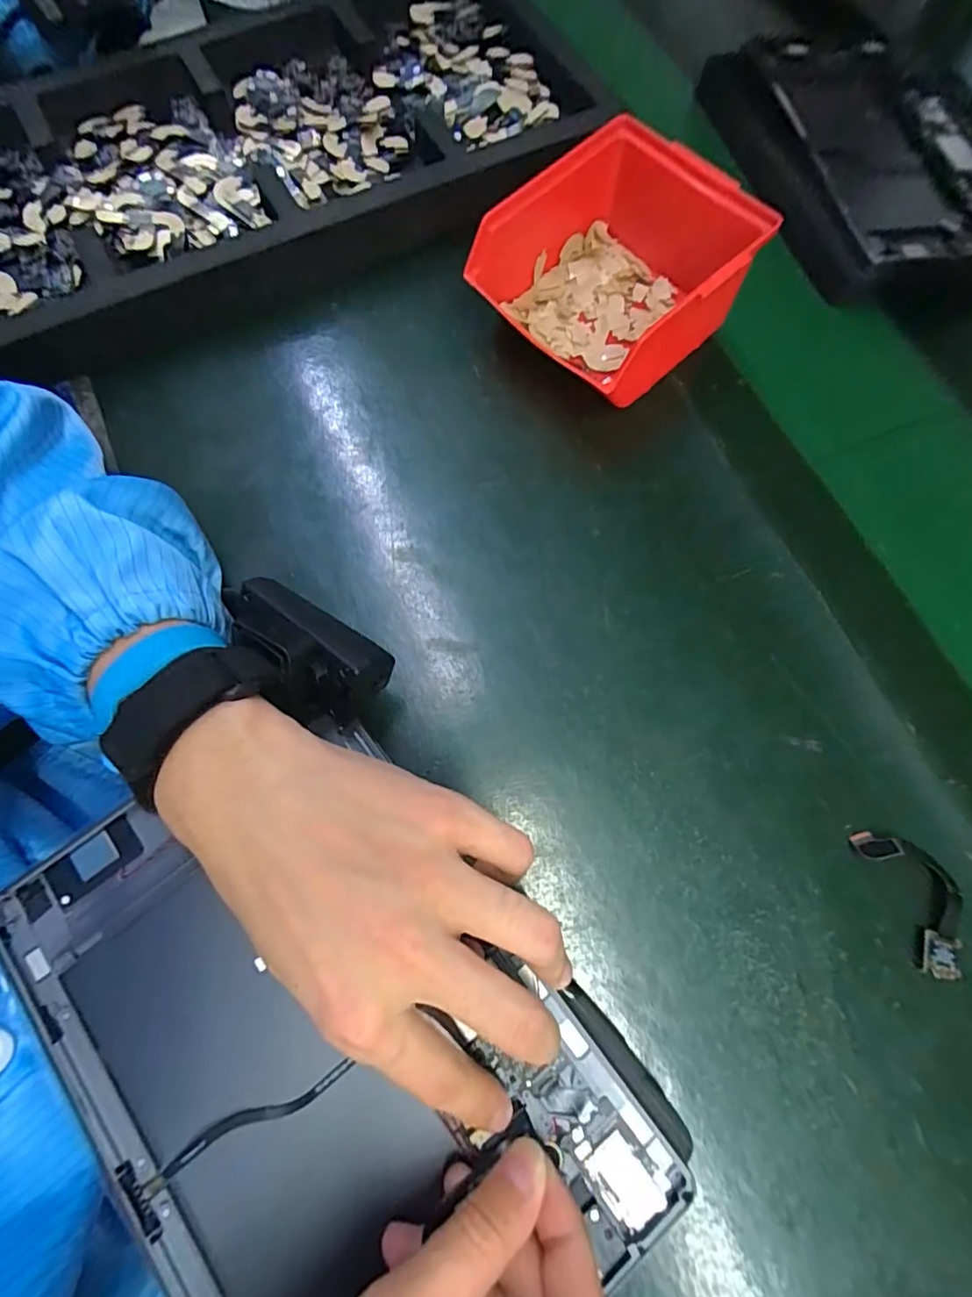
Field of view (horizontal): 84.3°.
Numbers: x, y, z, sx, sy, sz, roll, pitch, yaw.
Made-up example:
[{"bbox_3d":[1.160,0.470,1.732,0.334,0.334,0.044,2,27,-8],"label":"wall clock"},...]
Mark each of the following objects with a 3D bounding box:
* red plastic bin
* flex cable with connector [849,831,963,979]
[{"bbox_3d":[0.078,-0.219,0.319,0.138,0.069,0.122,-42,78,-11],"label":"red plastic bin"},{"bbox_3d":[0.208,0.116,0.252,0.036,0.012,0.069,-21,75,-6],"label":"flex cable with connector"}]

